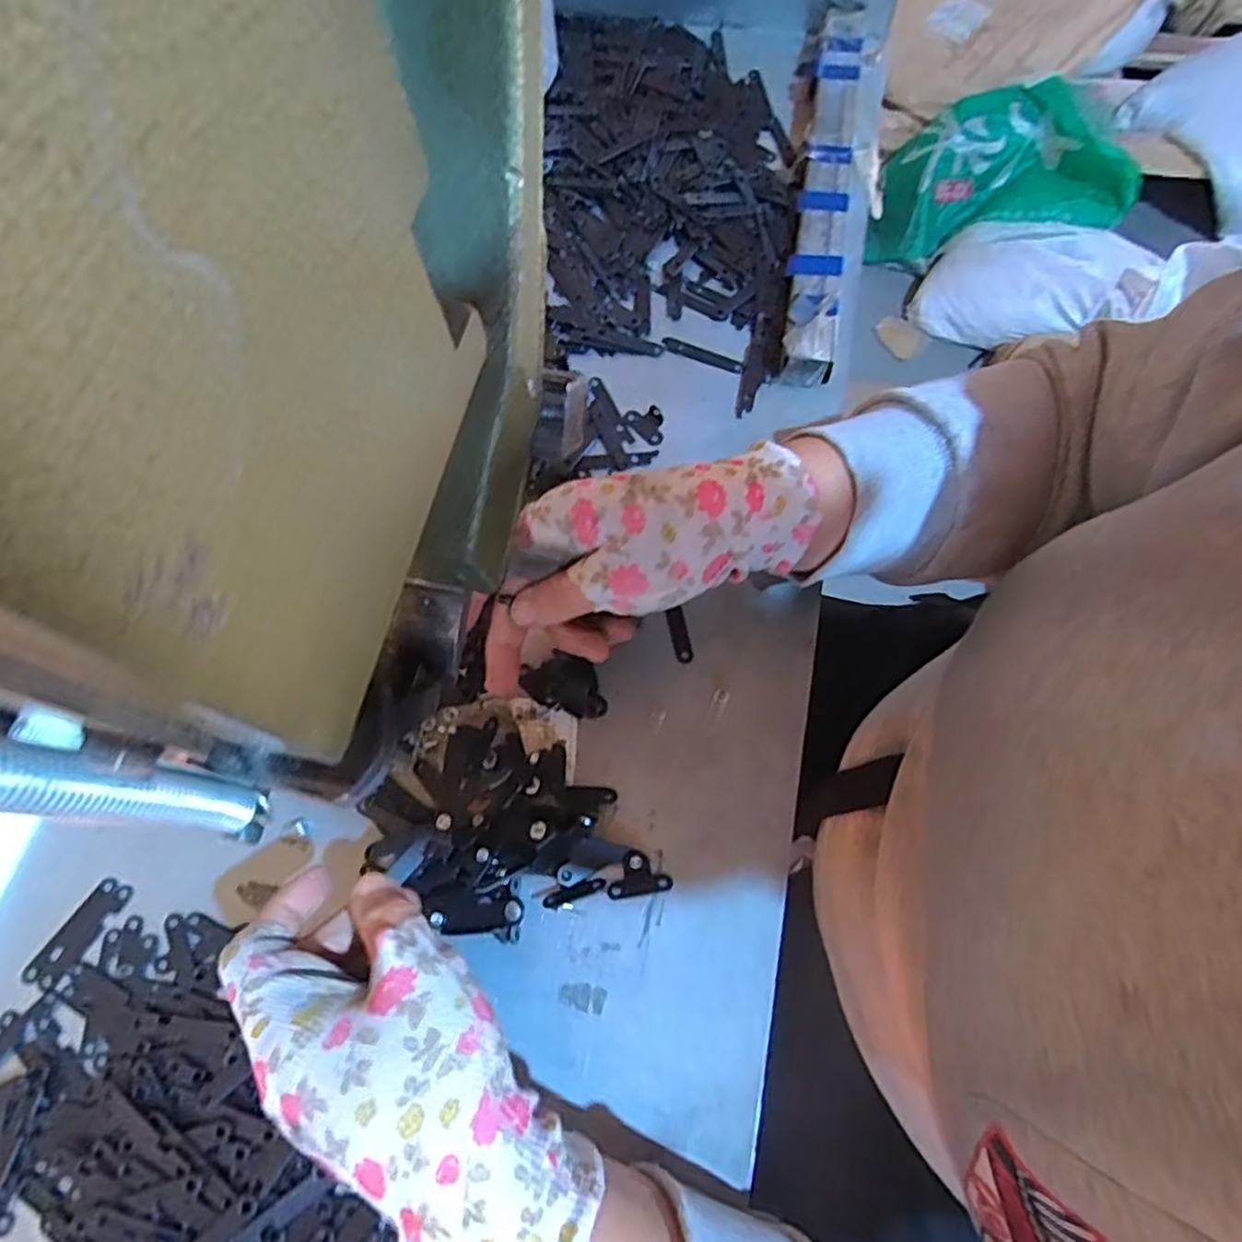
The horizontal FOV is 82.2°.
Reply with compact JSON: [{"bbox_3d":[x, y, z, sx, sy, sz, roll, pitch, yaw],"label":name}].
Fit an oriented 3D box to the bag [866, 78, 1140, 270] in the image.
[{"bbox_3d":[0.781,-0.928,1.494,0.531,0.195,0.259,-1,69,1],"label":"bag"}]

